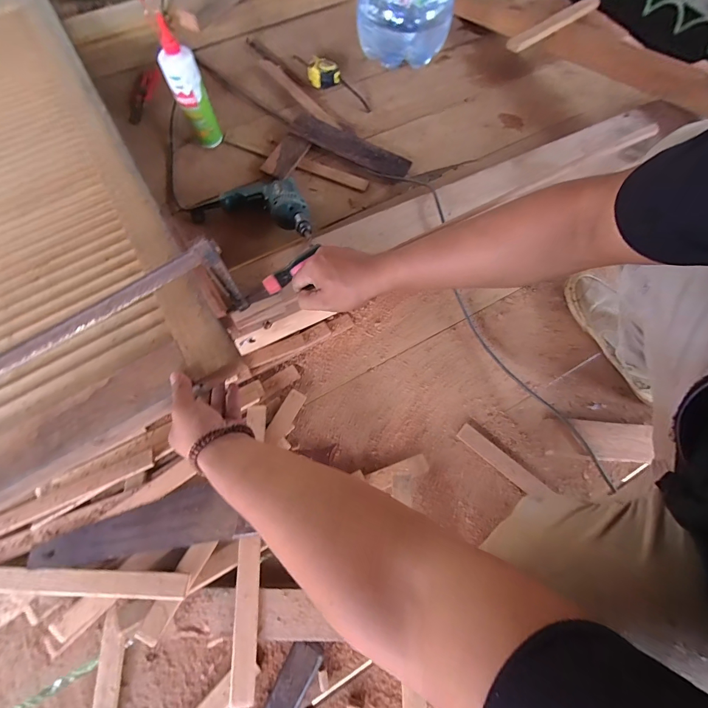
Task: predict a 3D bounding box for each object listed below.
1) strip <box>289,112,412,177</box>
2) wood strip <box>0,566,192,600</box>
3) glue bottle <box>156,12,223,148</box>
[{"bbox_3d":[-0.015,-0.509,0.836,0.317,0.031,0.079,27,72,9],"label":"strip"},{"bbox_3d":[-0.427,0.330,0.494,0.392,0.007,0.031,-1,62,6],"label":"wood strip"},{"bbox_3d":[-0.358,-0.572,0.751,0.071,0.233,0.051,-24,72,-9],"label":"glue bottle"}]

